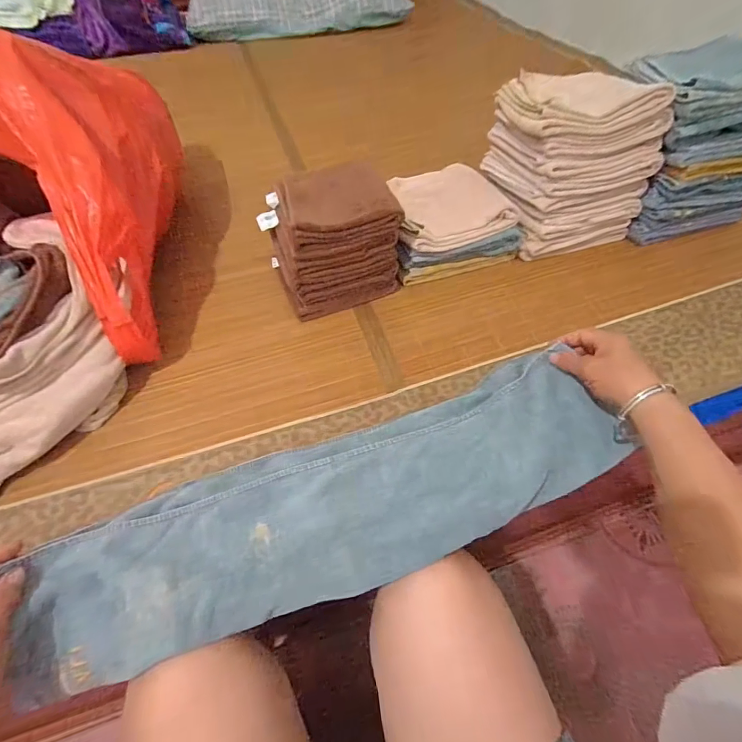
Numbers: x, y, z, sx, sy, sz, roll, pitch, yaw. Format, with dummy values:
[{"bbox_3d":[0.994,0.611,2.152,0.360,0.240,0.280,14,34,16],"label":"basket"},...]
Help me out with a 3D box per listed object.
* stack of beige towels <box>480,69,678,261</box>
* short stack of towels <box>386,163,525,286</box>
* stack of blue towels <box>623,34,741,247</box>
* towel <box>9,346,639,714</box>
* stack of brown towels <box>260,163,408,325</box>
[{"bbox_3d":[0.280,-0.307,0.601,0.177,0.171,0.196,-12,53,-5],"label":"stack of beige towels"},{"bbox_3d":[0.109,-0.226,0.619,0.175,0.075,0.168,-15,54,-7],"label":"short stack of towels"},{"bbox_3d":[0.448,-0.327,0.588,0.172,0.187,0.175,-16,54,-8],"label":"stack of blue towels"},{"bbox_3d":[-0.028,0.138,0.419,0.571,0.036,0.154,-19,71,-10],"label":"towel"},{"bbox_3d":[-0.053,-0.176,0.567,0.159,0.129,0.146,-23,55,-13],"label":"stack of brown towels"}]

